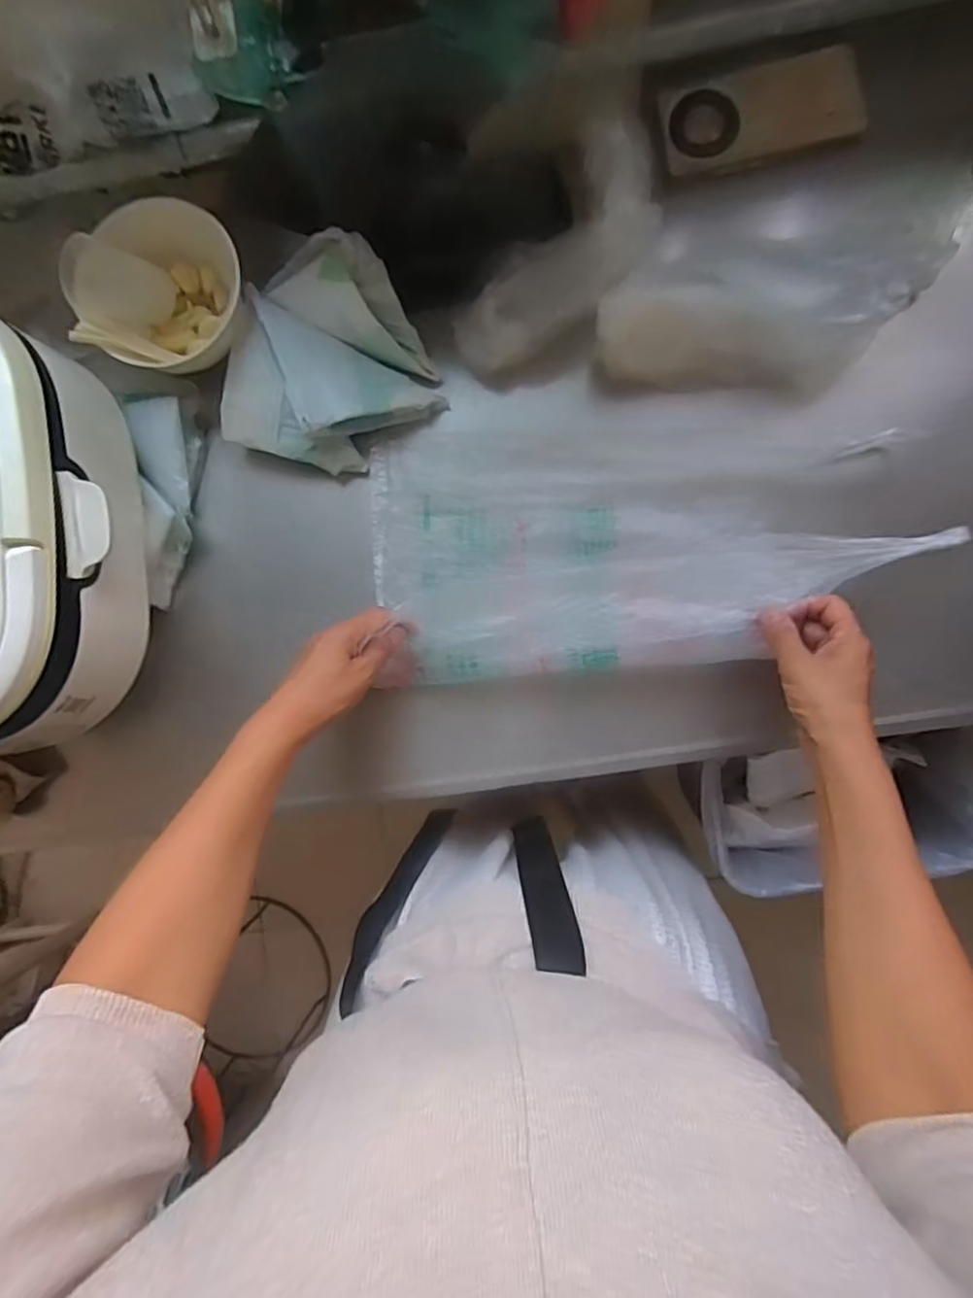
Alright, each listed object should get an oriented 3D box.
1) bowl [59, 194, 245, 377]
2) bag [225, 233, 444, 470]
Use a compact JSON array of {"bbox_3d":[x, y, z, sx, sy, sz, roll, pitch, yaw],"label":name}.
[{"bbox_3d":[-0.262,-0.298,0.531,0.128,0.066,0.137,0,90,4],"label":"bowl"},{"bbox_3d":[-0.145,-0.236,0.538,0.174,0.066,0.158,-27,89,4],"label":"bag"}]

